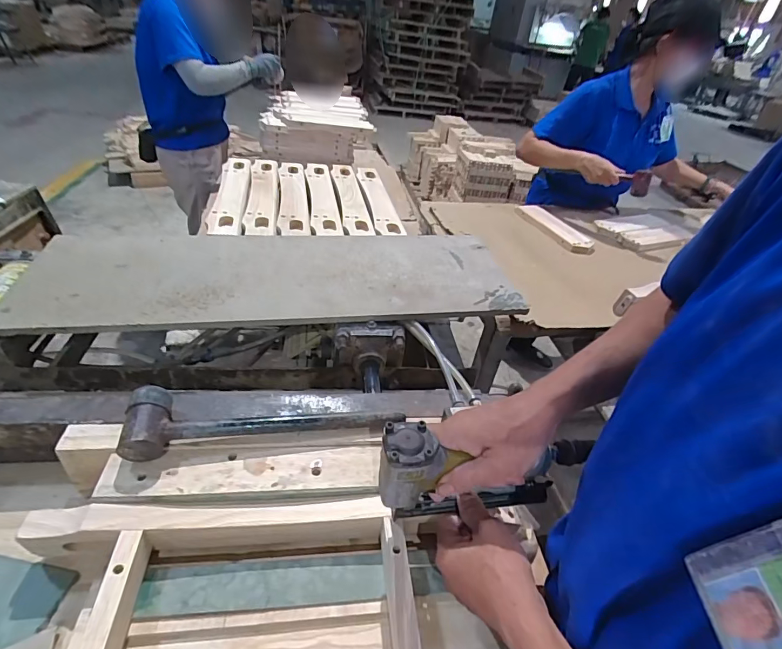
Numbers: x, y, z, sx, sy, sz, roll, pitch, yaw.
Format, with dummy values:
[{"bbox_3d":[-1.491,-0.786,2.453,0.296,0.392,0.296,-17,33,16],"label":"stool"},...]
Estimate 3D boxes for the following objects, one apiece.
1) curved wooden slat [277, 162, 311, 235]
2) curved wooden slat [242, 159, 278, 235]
[{"bbox_3d":[-0.246,-0.326,1.079,0.070,0.034,0.466,-2,38,-13],"label":"curved wooden slat"},{"bbox_3d":[-0.320,-0.324,1.072,0.072,0.046,0.484,-1,38,-13],"label":"curved wooden slat"}]

